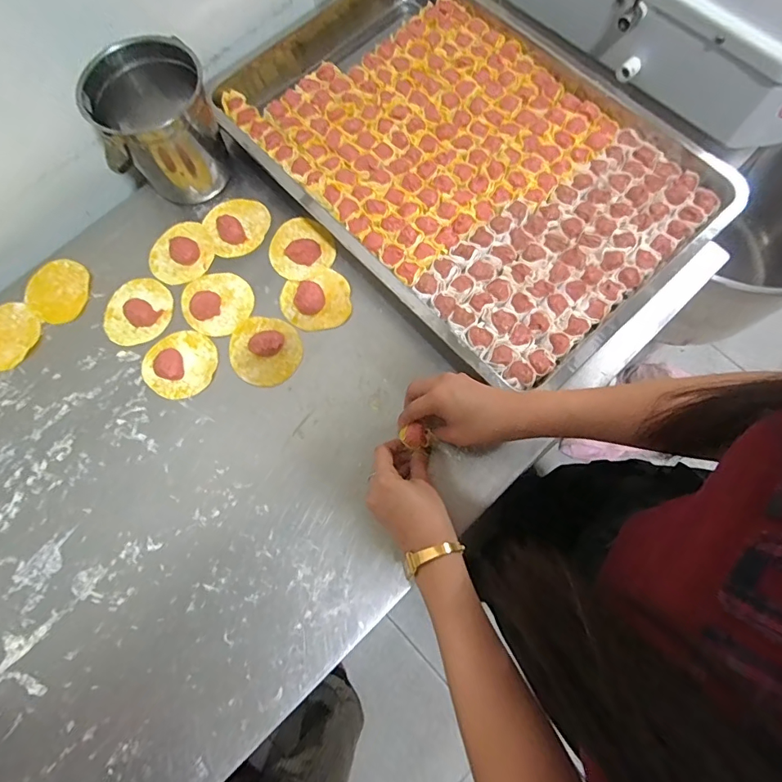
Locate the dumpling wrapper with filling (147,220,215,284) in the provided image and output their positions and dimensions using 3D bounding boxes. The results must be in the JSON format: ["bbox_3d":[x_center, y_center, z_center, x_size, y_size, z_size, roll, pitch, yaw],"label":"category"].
[{"bbox_3d":[-0.270,-0.177,0.590,0.078,0.012,0.084,0,73,1],"label":"dumpling wrapper with filling"}]

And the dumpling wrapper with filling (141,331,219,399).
[{"bbox_3d":[-0.248,-0.034,0.542,0.083,0.020,0.083,0,73,1],"label":"dumpling wrapper with filling"}]

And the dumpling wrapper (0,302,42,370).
[{"bbox_3d":[-0.471,-0.070,0.569,0.082,0.004,0.078,0,73,1],"label":"dumpling wrapper"}]

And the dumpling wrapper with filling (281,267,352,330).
[{"bbox_3d":[-0.092,-0.112,0.562,0.082,0.014,0.075,0,73,1],"label":"dumpling wrapper with filling"}]

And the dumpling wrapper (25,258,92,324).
[{"bbox_3d":[-0.416,-0.128,0.584,0.086,0.004,0.076,40,78,12],"label":"dumpling wrapper"}]

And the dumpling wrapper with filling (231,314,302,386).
[{"bbox_3d":[-0.150,-0.050,0.544,0.087,0.017,0.080,28,76,9],"label":"dumpling wrapper with filling"}]

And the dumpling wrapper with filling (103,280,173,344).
[{"bbox_3d":[-0.311,-0.099,0.567,0.080,0.013,0.084,0,73,1],"label":"dumpling wrapper with filling"}]

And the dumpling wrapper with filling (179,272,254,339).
[{"bbox_3d":[-0.213,-0.110,0.567,0.086,0.008,0.080,0,73,1],"label":"dumpling wrapper with filling"}]

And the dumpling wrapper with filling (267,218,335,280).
[{"bbox_3d":[-0.115,-0.181,0.585,0.079,0.012,0.081,0,73,1],"label":"dumpling wrapper with filling"}]

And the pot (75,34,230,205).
[{"bbox_3d":[-0.276,-0.319,0.569,0.124,0.142,0.105,-22,74,-5],"label":"pot"}]

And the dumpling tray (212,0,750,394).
[{"bbox_3d":[0.071,-0.314,0.602,0.398,0.056,0.622,-42,77,-11],"label":"dumpling tray"}]

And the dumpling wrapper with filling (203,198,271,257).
[{"bbox_3d":[-0.196,-0.217,0.593,0.079,0.024,0.078,-24,74,-6],"label":"dumpling wrapper with filling"}]

